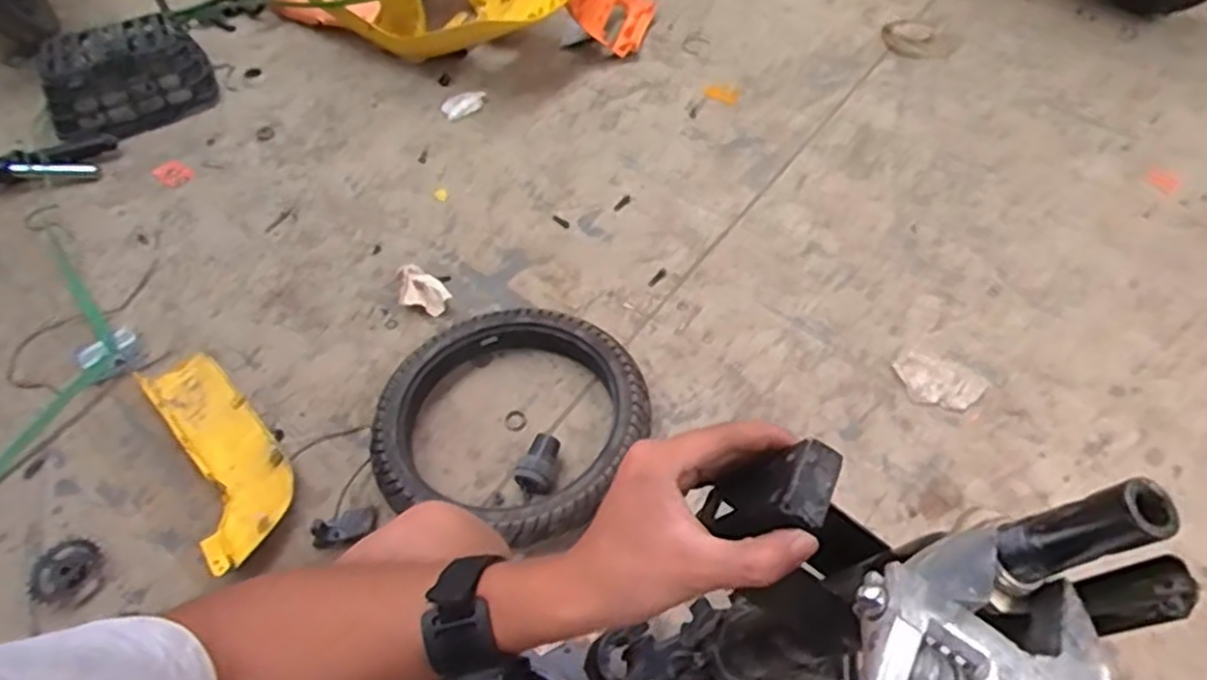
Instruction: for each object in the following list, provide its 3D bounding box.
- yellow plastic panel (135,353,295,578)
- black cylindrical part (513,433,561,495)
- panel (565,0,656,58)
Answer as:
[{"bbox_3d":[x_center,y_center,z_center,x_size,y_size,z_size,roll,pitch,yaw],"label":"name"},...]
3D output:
[{"bbox_3d":[-0.511,0.142,1.012,0.126,0.030,0.345,-34,57,-20],"label":"yellow plastic panel"},{"bbox_3d":[-0.078,0.160,0.978,0.050,0.045,0.074,19,56,17],"label":"black cylindrical part"},{"bbox_3d":[0.018,-0.700,1.608,0.173,0.039,0.219,36,57,-25],"label":"panel"}]

